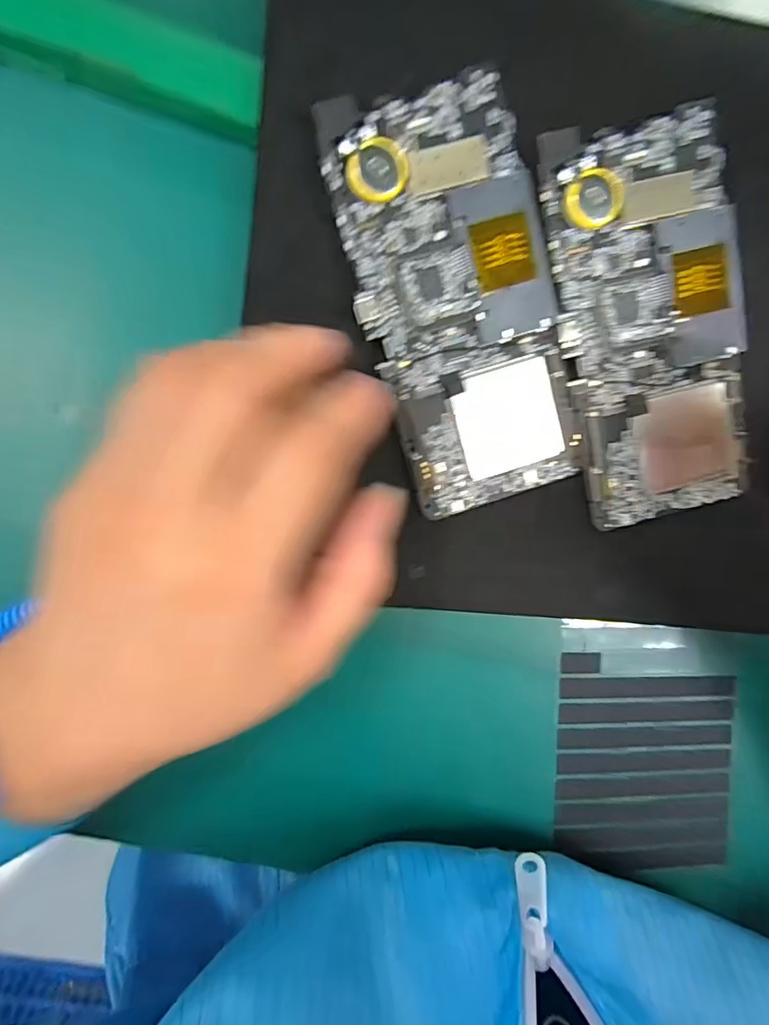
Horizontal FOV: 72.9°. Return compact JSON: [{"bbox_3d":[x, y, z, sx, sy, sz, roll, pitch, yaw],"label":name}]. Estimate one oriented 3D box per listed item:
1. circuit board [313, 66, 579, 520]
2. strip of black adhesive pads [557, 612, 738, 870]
[{"bbox_3d":[0.030,-0.079,0.203,0.073,0.005,0.151,-18,102,-4],"label":"circuit board"},{"bbox_3d":[0.126,0.113,0.251,0.089,0.007,0.117,2,93,-5],"label":"strip of black adhesive pads"}]

